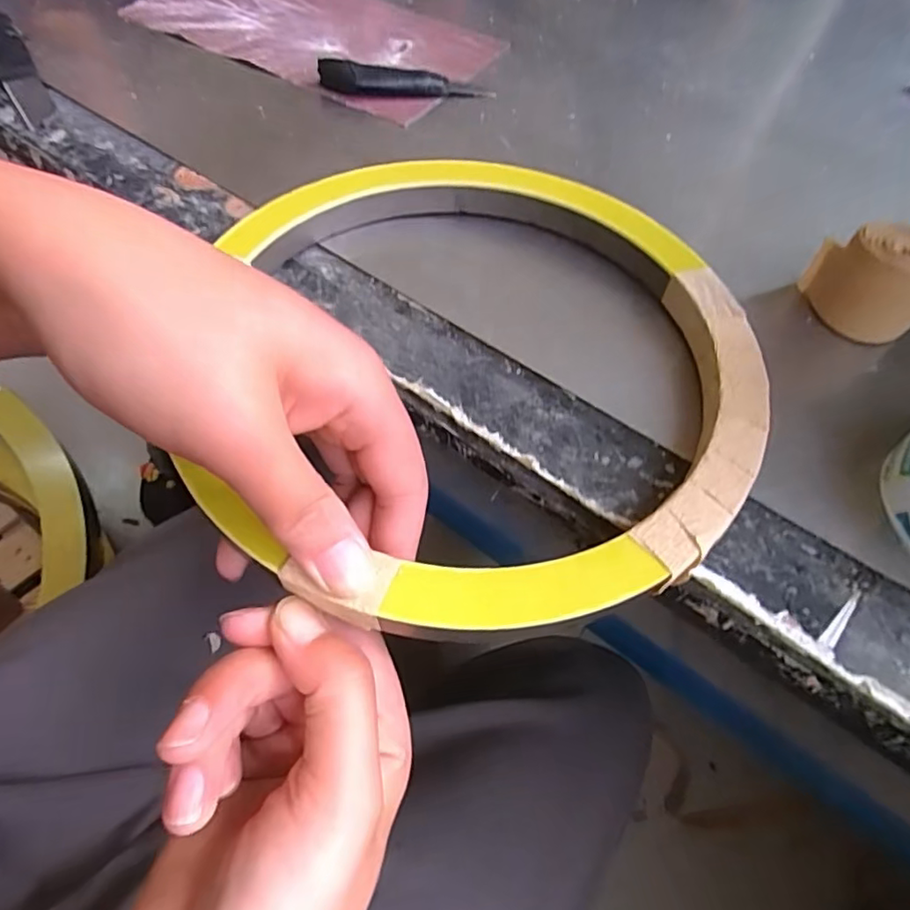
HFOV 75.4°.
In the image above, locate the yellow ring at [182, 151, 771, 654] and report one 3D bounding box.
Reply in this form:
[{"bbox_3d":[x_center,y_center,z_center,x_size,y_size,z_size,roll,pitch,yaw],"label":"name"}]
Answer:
[{"bbox_3d":[0.015,-0.041,0.232,0.202,0.018,0.225,-2,58,-4],"label":"yellow ring"}]

